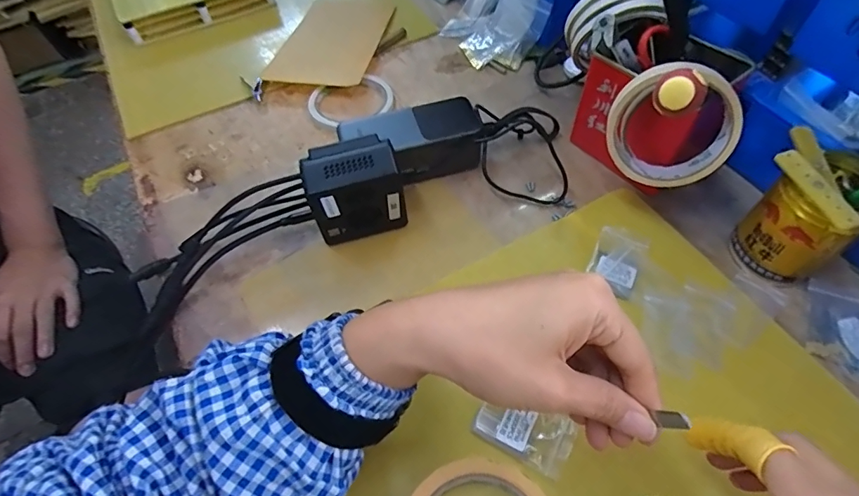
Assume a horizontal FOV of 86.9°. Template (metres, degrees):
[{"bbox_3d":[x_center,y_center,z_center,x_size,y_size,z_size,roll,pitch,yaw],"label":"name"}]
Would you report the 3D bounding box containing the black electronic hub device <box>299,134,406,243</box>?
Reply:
[{"bbox_3d":[-0.063,-0.047,0.393,0.076,0.078,0.048,-15,57,-5],"label":"black electronic hub device"}]

